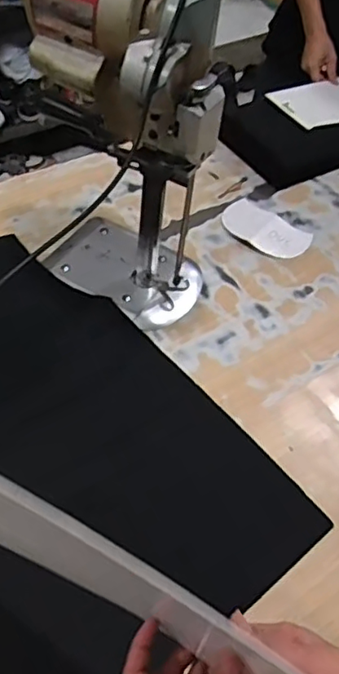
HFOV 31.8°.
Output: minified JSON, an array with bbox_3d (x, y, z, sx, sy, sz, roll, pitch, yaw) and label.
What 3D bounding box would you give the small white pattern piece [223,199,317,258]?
[{"bbox_3d":[0.178,-0.206,1.124,0.169,0.024,0.103,38,63,21],"label":"small white pattern piece"}]

